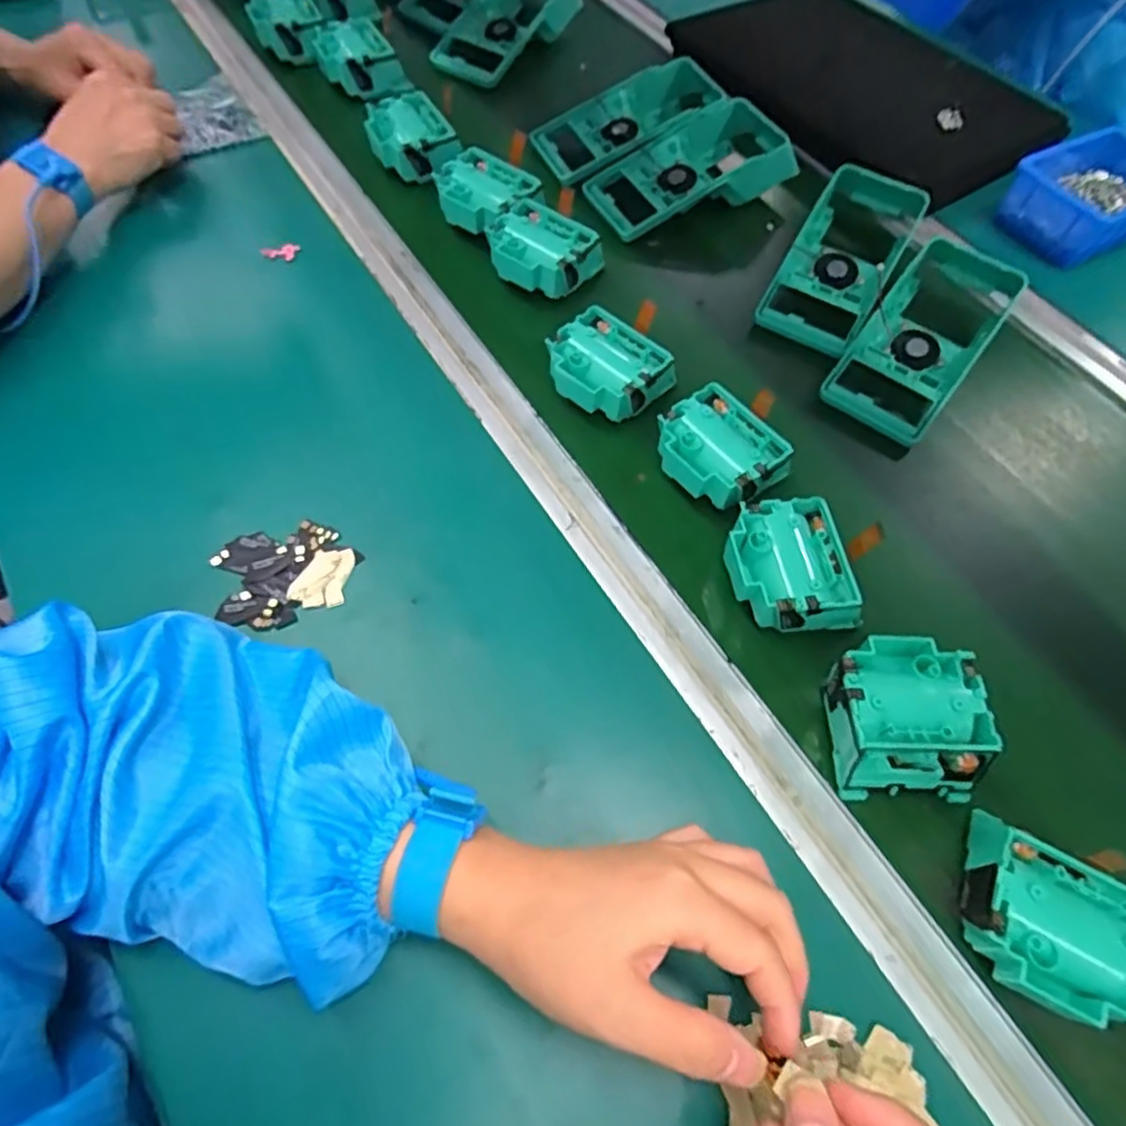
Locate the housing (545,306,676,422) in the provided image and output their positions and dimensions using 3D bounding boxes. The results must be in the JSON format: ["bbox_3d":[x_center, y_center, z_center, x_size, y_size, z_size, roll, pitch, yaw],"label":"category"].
[{"bbox_3d":[0.031,-0.136,0.489,0.077,0.037,0.069,41,68,18],"label":"housing"}]

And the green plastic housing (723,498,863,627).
[{"bbox_3d":[0.135,0.003,0.416,0.073,0.037,0.077,-6,62,-5],"label":"green plastic housing"}]

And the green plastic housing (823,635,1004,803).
[{"bbox_3d":[0.183,0.082,0.371,0.076,0.034,0.079,0,63,0],"label":"green plastic housing"}]

